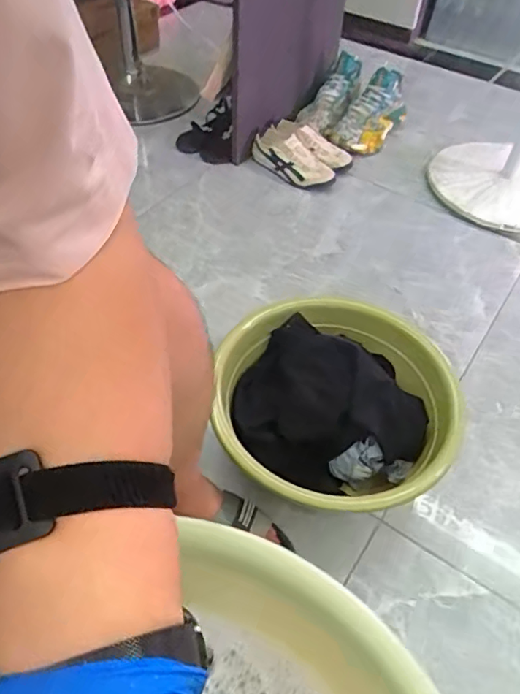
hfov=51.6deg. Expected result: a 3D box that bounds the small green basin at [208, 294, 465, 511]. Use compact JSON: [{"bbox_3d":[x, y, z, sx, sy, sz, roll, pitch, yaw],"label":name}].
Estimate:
[{"bbox_3d":[0.118,0.102,0.865,0.337,0.134,0.351,16,51,9],"label":"small green basin"}]

